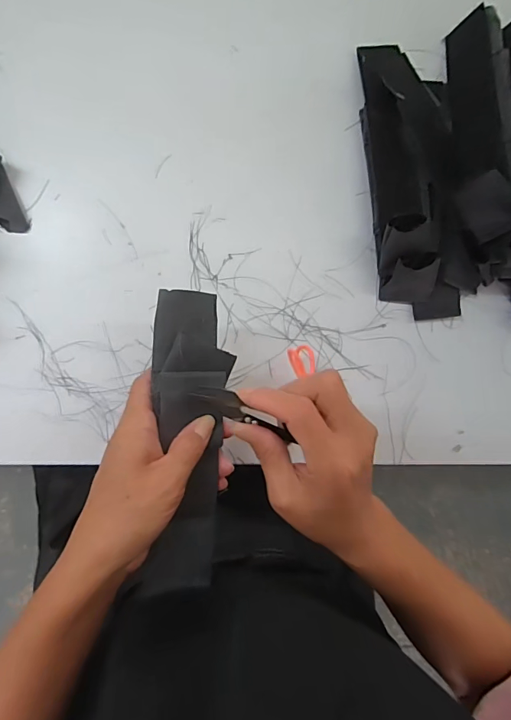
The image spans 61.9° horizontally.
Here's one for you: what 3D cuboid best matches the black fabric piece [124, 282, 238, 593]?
[{"bbox_3d":[-0.045,0.052,0.277,0.052,0.012,0.190,6,87,-28],"label":"black fabric piece"}]

